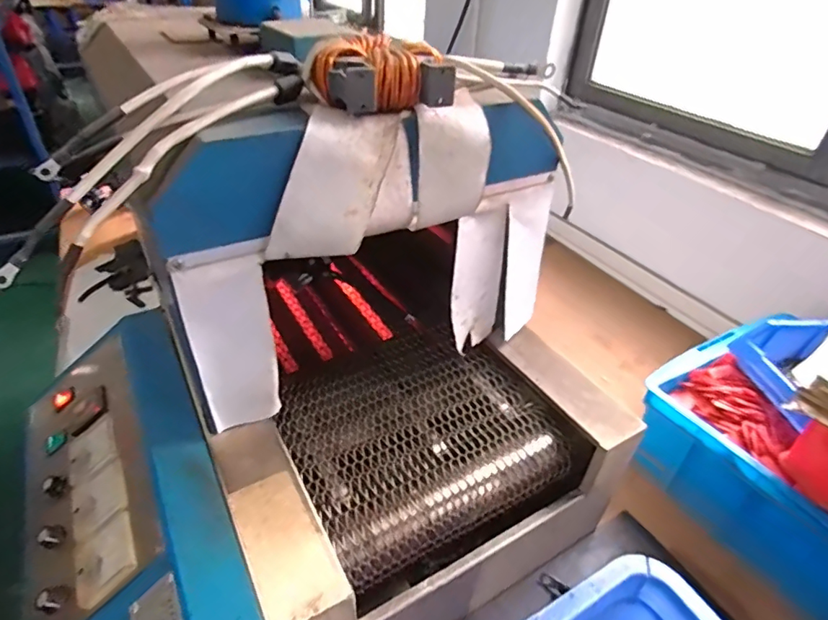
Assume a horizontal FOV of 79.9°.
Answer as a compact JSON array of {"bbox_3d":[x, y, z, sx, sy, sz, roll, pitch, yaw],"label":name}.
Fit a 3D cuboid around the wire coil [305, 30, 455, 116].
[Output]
[{"bbox_3d":[-0.034,-0.223,0.461,0.122,0.050,0.098,-20,43,-27],"label":"wire coil"}]

